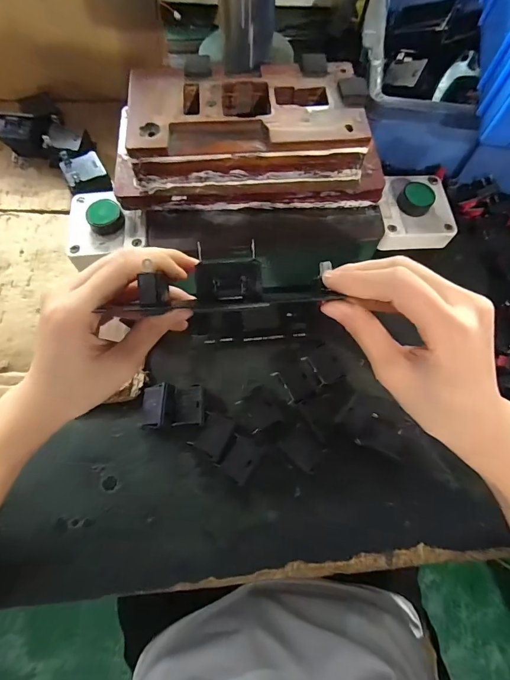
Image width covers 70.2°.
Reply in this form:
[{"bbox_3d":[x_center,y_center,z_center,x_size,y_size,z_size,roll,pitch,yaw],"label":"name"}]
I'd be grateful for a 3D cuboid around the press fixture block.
[{"bbox_3d":[-0.004,-0.167,0.292,0.205,0.050,0.101,-2,70,-2],"label":"press fixture block"}]

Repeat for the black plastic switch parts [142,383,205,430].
[{"bbox_3d":[-0.067,0.054,0.299,0.050,0.020,0.034,-3,70,-2],"label":"black plastic switch parts"}]

